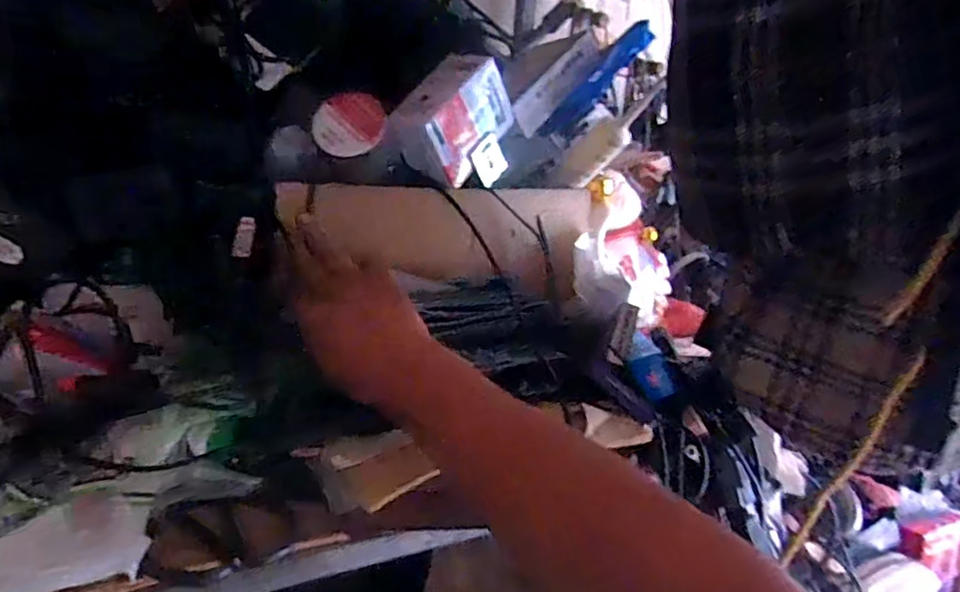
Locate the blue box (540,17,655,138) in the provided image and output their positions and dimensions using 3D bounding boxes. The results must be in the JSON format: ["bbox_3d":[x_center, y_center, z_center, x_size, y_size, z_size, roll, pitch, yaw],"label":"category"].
[{"bbox_3d":[0.133,-0.241,0.689,0.028,0.156,0.023,42,9,-11],"label":"blue box"}]

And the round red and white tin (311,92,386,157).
[{"bbox_3d":[-0.119,-0.153,0.552,0.063,0.066,0.019,-2,-23,-4],"label":"round red and white tin"}]

